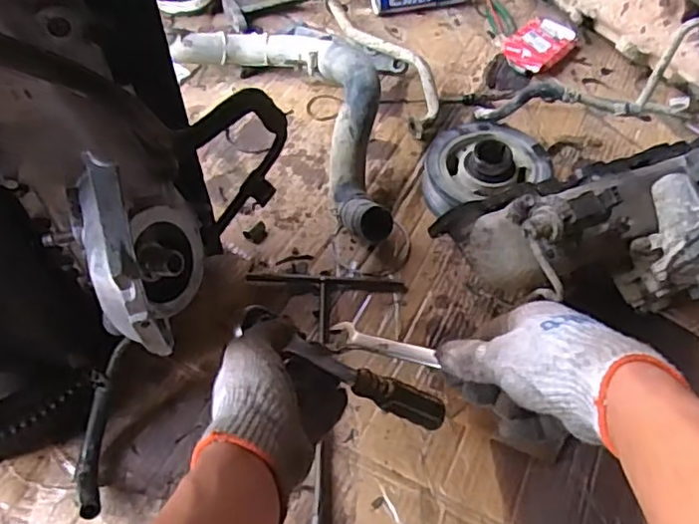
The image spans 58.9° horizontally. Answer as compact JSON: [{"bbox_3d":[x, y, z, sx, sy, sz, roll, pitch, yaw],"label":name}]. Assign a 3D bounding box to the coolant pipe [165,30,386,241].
[{"bbox_3d":[-0.046,-0.201,0.770,0.156,0.102,0.375,-35,62,-23],"label":"coolant pipe"}]

